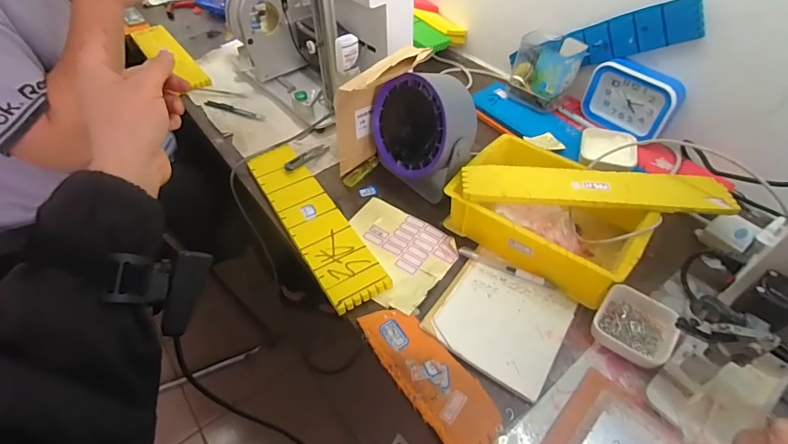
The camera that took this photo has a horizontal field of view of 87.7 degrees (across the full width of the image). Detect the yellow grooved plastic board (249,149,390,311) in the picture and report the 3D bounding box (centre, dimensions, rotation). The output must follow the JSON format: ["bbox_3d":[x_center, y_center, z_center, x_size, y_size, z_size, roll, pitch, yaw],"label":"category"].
[{"bbox_3d":[-0.126,-0.008,0.625,0.083,0.015,0.342,-25,53,-19],"label":"yellow grooved plastic board"}]

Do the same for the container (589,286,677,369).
[{"bbox_3d":[0.286,0.122,0.491,0.080,0.032,0.086,29,55,24],"label":"container"}]

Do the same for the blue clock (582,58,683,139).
[{"bbox_3d":[0.399,-0.207,0.693,0.048,0.110,0.137,-33,56,-24],"label":"blue clock"}]

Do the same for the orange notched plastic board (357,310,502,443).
[{"bbox_3d":[0.038,0.168,0.467,0.071,0.012,0.190,-32,55,-24],"label":"orange notched plastic board"}]

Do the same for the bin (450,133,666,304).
[{"bbox_3d":[0.212,-0.012,0.572,0.245,0.077,0.169,31,56,25],"label":"bin"}]

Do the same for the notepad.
[{"bbox_3d":[0.131,0.118,0.508,0.148,0.012,0.142,26,55,22],"label":"notepad"}]

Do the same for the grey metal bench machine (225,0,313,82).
[{"bbox_3d":[-0.242,-0.382,0.811,0.152,0.175,0.043,-25,53,-19],"label":"grey metal bench machine"}]

